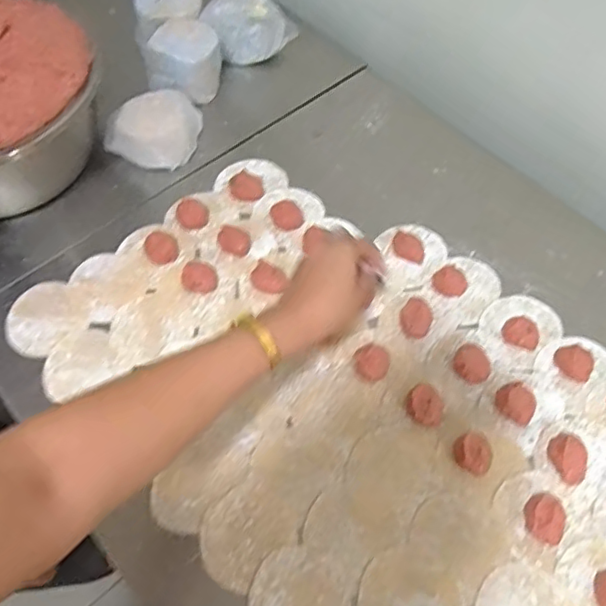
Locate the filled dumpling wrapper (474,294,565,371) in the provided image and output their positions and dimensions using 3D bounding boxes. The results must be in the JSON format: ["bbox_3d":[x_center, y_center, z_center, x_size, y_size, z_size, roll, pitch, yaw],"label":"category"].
[{"bbox_3d":[0.221,0.023,0.592,0.070,0.027,0.082,40,68,21],"label":"filled dumpling wrapper"}]

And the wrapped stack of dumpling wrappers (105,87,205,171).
[{"bbox_3d":[-0.174,-0.208,0.707,0.118,0.062,0.078,-38,66,-19],"label":"wrapped stack of dumpling wrappers"}]

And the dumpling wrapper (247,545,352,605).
[{"bbox_3d":[-0.007,0.242,0.467,0.077,0.004,0.077,0,60,0],"label":"dumpling wrapper"}]

